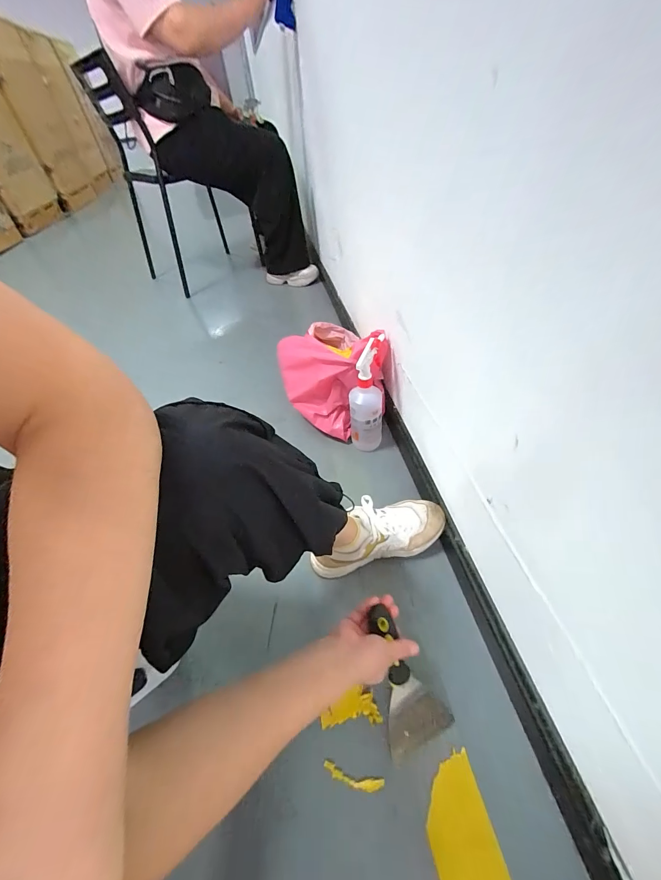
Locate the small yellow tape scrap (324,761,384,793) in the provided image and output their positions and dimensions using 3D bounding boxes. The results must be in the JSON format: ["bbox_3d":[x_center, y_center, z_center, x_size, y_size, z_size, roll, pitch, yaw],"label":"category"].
[{"bbox_3d":[0.029,0.438,0.433,0.077,0.004,0.016,6,46,12],"label":"small yellow tape scrap"}]

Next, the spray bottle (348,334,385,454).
[{"bbox_3d":[0.080,-0.092,0.761,0.074,0.265,0.098,1,47,8],"label":"spray bottle"}]

